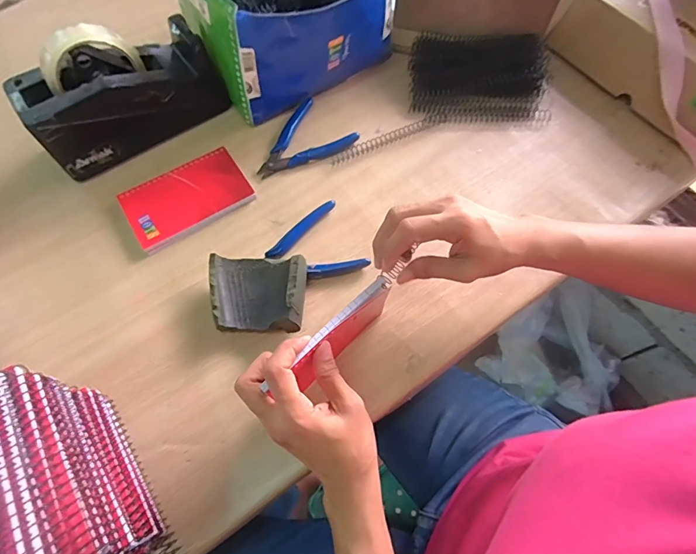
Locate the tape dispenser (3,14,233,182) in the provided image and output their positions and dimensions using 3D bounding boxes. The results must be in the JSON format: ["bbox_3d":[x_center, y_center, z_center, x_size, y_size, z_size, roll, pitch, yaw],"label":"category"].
[{"bbox_3d":[-0.238,-0.200,0.462,0.199,0.113,0.074,-32,70,-14],"label":"tape dispenser"}]

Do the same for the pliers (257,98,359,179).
[{"bbox_3d":[-0.057,-0.154,0.493,0.087,0.014,0.111,42,72,17],"label":"pliers"}]

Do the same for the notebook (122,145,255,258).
[{"bbox_3d":[-0.174,-0.088,0.463,0.126,0.012,0.083,-31,70,-13],"label":"notebook"}]

